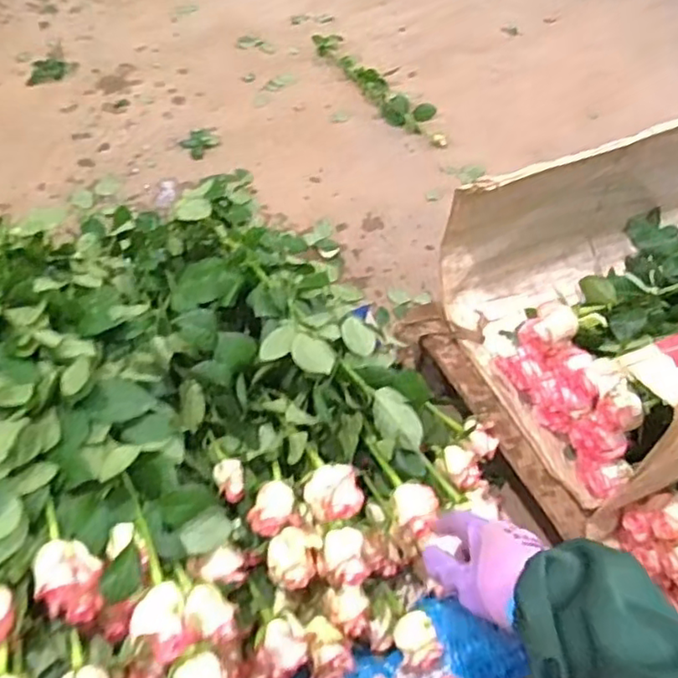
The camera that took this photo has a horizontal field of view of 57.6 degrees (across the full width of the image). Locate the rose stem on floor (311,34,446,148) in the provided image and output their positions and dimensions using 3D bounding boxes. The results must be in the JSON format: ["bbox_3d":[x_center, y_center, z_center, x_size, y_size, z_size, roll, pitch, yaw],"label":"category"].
[{"bbox_3d":[0.092,-0.653,1.542,0.098,0.067,0.578,-22,55,-21],"label":"rose stem on floor"}]

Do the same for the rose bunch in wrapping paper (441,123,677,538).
[{"bbox_3d":[0.486,-0.071,0.790,0.570,0.301,0.457,-17,52,-15],"label":"rose bunch in wrapping paper"}]

